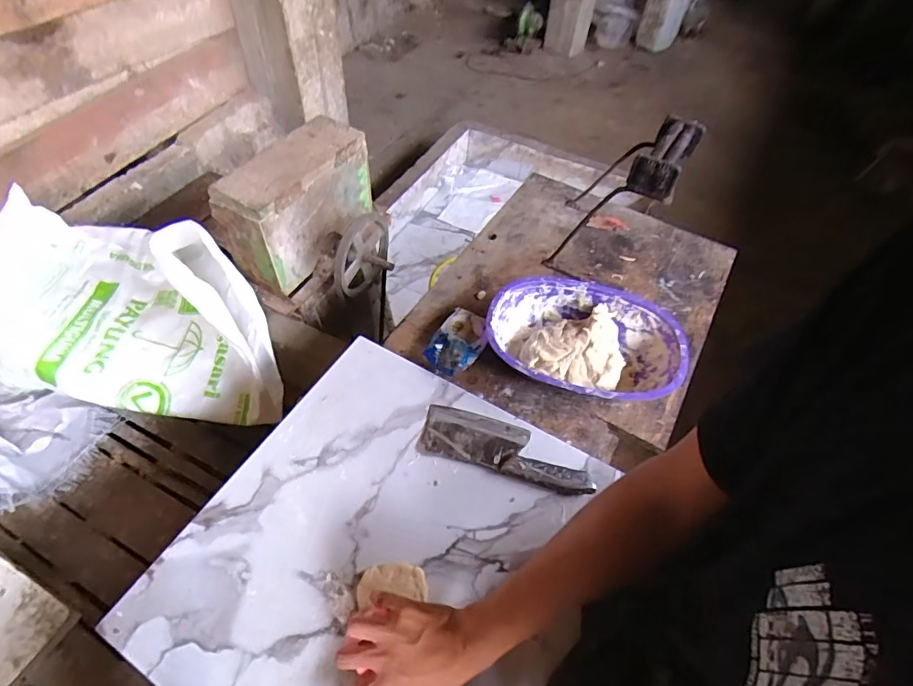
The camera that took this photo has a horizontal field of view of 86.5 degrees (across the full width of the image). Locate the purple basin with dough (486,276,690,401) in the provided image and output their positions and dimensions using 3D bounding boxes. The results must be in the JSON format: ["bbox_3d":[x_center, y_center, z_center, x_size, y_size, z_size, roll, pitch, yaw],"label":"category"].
[{"bbox_3d":[0.201,0.001,0.791,0.296,0.077,0.214,12,51,5],"label":"purple basin with dough"}]

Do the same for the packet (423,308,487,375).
[{"bbox_3d":[0.003,-0.003,0.805,0.082,0.026,0.115,27,54,17],"label":"packet"}]

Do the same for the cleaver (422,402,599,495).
[{"bbox_3d":[0.070,0.148,0.695,0.242,0.024,0.083,16,51,8],"label":"cleaver"}]

